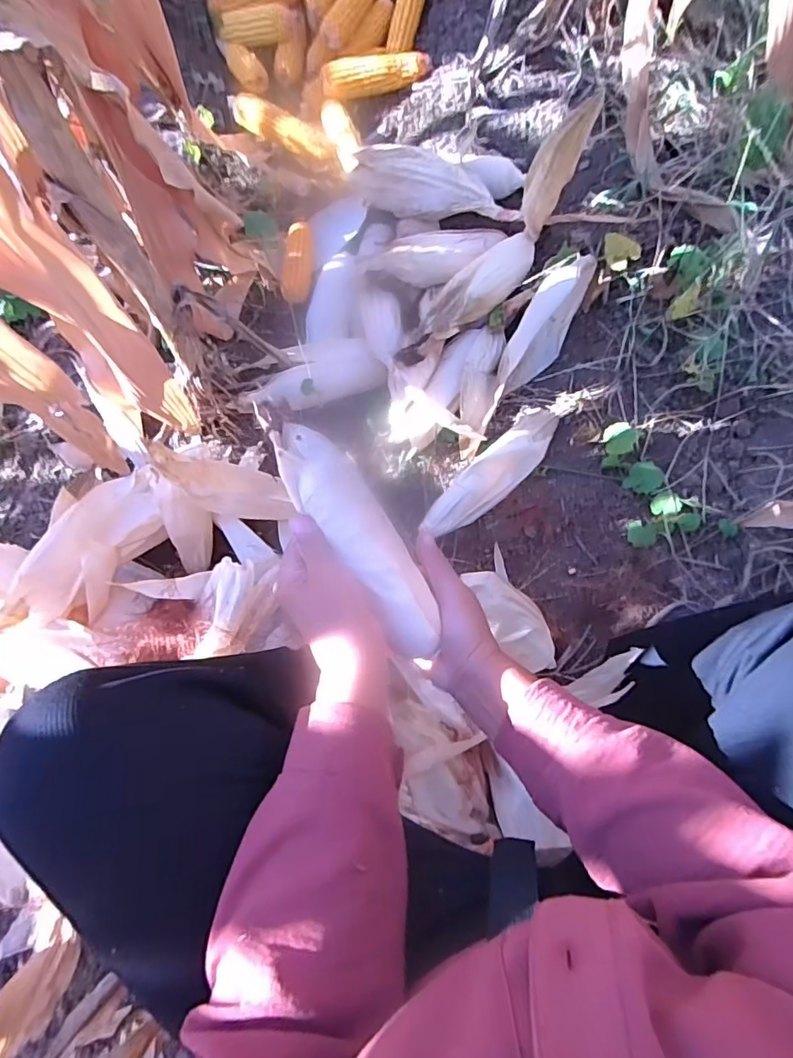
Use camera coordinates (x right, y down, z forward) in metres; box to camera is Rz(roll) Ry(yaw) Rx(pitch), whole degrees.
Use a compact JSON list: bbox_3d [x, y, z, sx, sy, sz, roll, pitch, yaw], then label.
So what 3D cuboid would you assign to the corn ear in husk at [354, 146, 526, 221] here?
[{"bbox_3d":[0.053,-0.520,0.810,0.287,0.081,0.074,24,77,8],"label":"corn ear in husk"}]

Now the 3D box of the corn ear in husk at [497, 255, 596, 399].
[{"bbox_3d":[0.208,-0.285,0.744,0.067,0.060,0.220,34,98,10],"label":"corn ear in husk"}]

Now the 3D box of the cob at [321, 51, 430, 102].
[{"bbox_3d":[-0.035,-0.778,0.904,0.184,0.048,0.058,-17,75,-3],"label":"cob"}]

